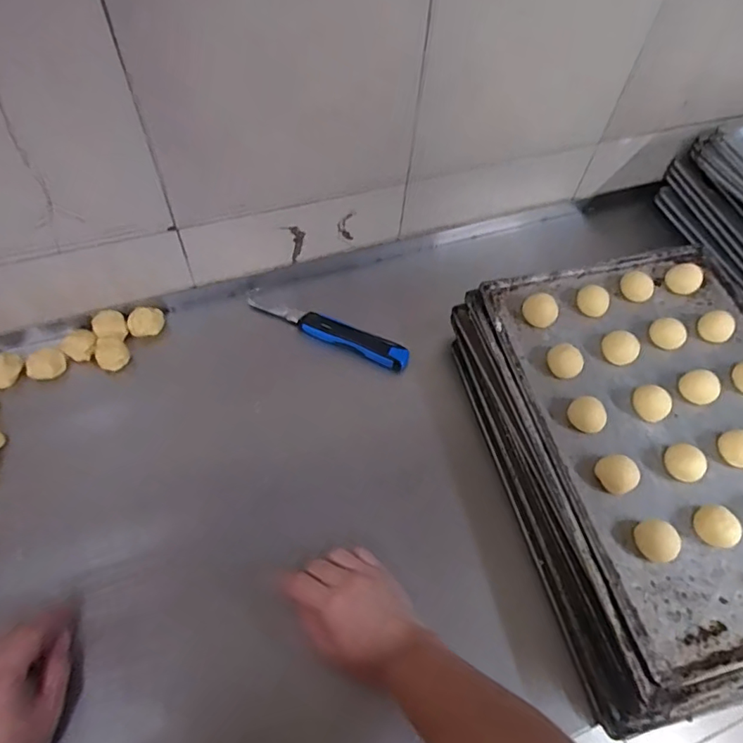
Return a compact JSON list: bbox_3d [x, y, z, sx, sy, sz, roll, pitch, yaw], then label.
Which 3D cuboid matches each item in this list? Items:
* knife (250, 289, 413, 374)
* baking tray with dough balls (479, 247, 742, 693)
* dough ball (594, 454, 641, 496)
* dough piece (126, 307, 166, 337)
[{"bbox_3d":[-0.061,-0.055,0.712,0.230,0.017,0.039,22,59,10],"label":"knife"},{"bbox_3d":[0.345,0.048,0.592,0.332,0.028,0.449,-10,59,-10],"label":"baking tray with dough balls"},{"bbox_3d":[0.249,0.104,0.550,0.032,0.023,0.038,-24,62,-18],"label":"dough ball"},{"bbox_3d":[-0.290,-0.066,0.693,0.044,0.024,0.036,-16,60,-13],"label":"dough piece"}]

